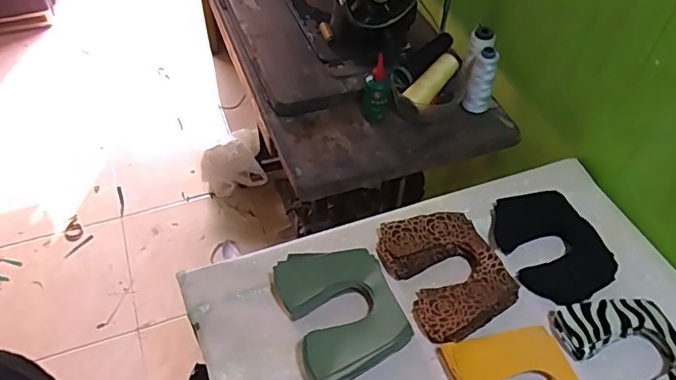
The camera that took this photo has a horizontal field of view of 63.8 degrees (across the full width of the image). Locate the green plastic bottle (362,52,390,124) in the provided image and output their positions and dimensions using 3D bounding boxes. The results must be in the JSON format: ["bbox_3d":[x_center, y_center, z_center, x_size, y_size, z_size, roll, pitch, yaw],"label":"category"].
[{"bbox_3d":[0.060,-0.161,0.869,0.044,0.105,0.034,-3,50,3],"label":"green plastic bottle"}]

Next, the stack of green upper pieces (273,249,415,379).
[{"bbox_3d":[0.005,0.138,0.638,0.130,0.035,0.159,-17,52,-16],"label":"stack of green upper pieces"}]

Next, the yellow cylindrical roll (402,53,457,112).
[{"bbox_3d":[0.156,-0.176,0.882,0.111,0.029,0.039,-46,59,-10],"label":"yellow cylindrical roll"}]

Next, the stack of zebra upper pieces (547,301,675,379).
[{"bbox_3d":[0.333,0.189,0.610,0.126,0.022,0.156,-18,51,-10],"label":"stack of zebra upper pieces"}]

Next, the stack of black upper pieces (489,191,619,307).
[{"bbox_3d":[0.280,0.073,0.715,0.122,0.023,0.159,-15,51,-15],"label":"stack of black upper pieces"}]

